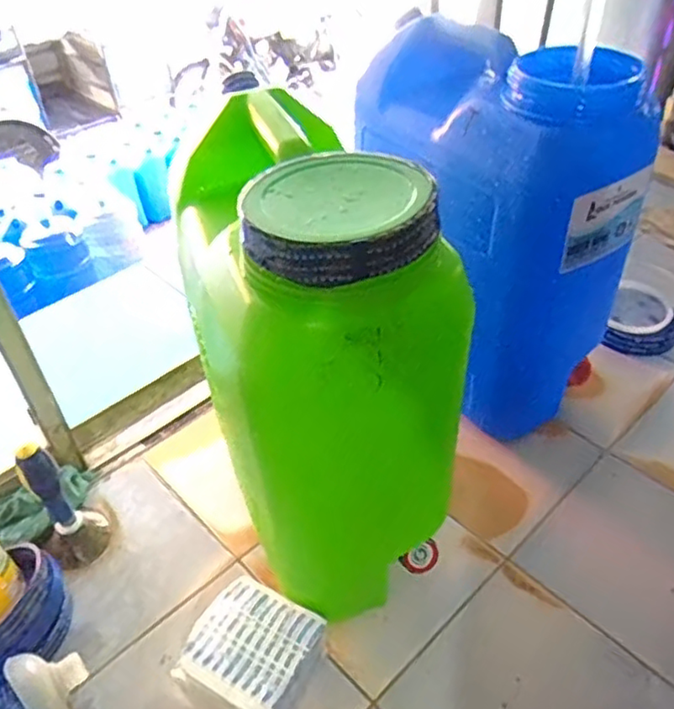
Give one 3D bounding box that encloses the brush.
[{"bbox_3d":[-0.281,0.148,0.666,0.059,0.156,0.052,-30,49,-26],"label":"brush"}]

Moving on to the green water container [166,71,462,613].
[{"bbox_3d":[-0.017,-0.005,0.558,0.164,0.359,0.264,-18,45,-16],"label":"green water container"}]

